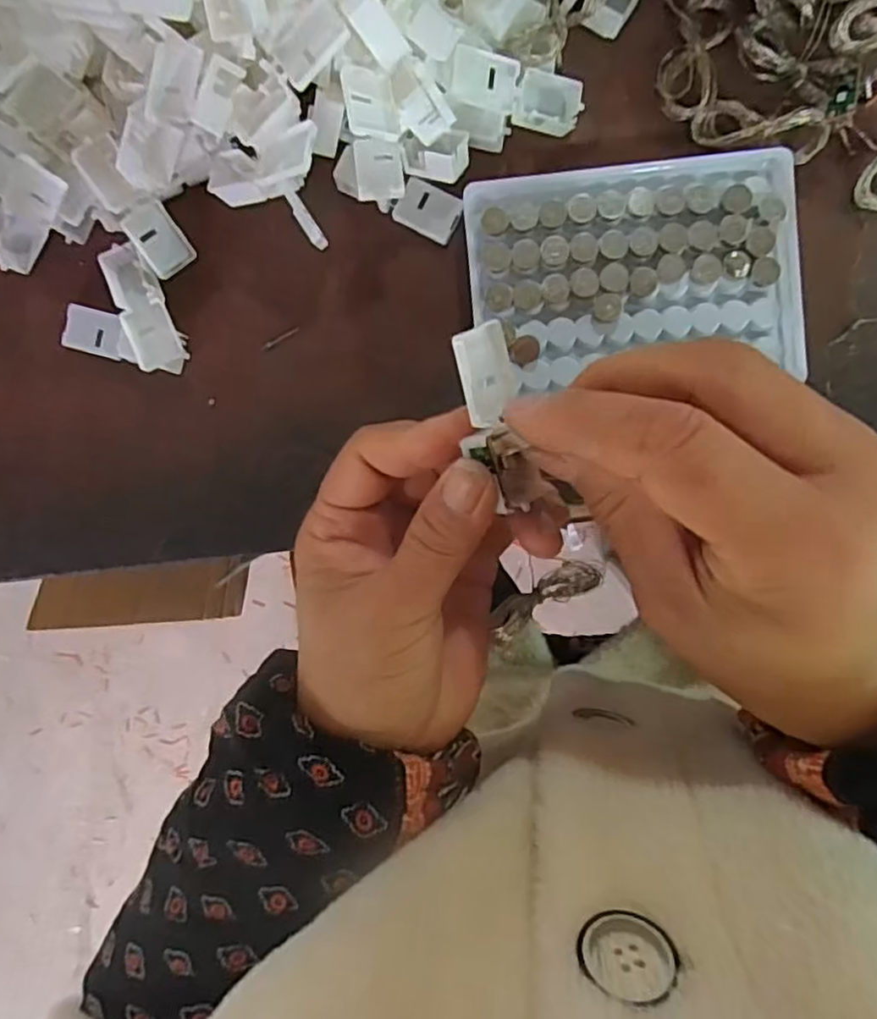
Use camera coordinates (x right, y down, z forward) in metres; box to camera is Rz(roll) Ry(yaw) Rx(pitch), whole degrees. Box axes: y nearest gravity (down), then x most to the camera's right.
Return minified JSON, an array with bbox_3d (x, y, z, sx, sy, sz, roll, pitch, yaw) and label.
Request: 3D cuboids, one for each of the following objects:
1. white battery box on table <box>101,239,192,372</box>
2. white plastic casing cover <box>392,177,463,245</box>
[{"bbox_3d":[-0.128,-0.088,0.287,0.020,0.014,0.055,-21,92,5],"label":"white battery box on table"},{"bbox_3d":[-0.005,-0.129,0.284,0.027,0.004,0.020,26,95,1],"label":"white plastic casing cover"}]

